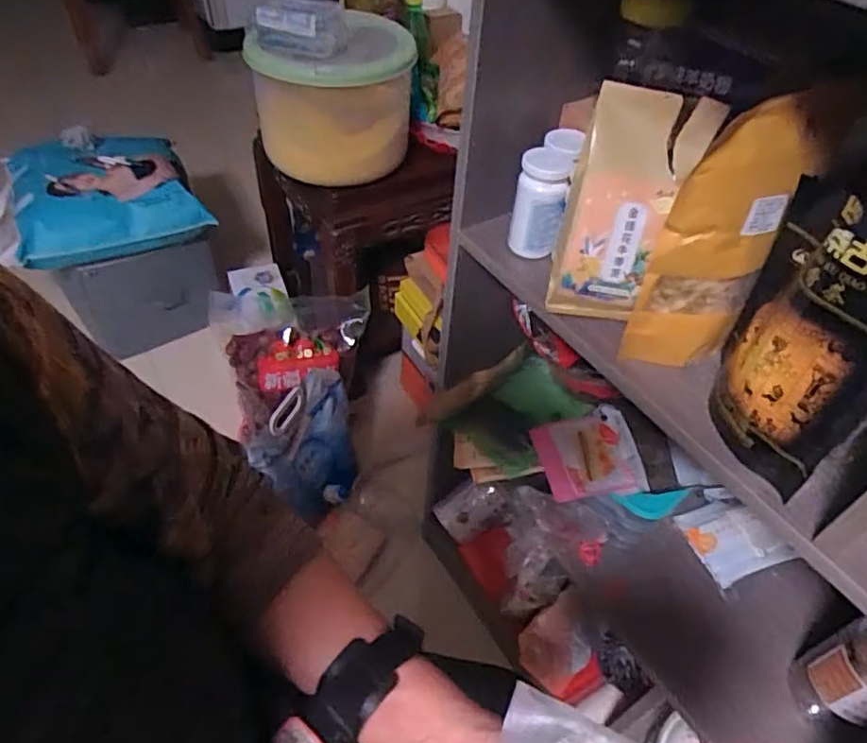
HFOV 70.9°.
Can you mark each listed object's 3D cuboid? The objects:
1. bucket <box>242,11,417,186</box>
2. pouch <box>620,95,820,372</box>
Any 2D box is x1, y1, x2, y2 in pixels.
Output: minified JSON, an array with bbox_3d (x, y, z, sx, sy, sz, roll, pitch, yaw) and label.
[{"bbox_3d":[-0.156,-0.486,1.081,0.218,0.200,0.239,2,48,-3],"label":"bucket"},{"bbox_3d":[0.228,-0.093,0.487,0.098,0.226,0.030,-10,50,-13],"label":"pouch"}]

